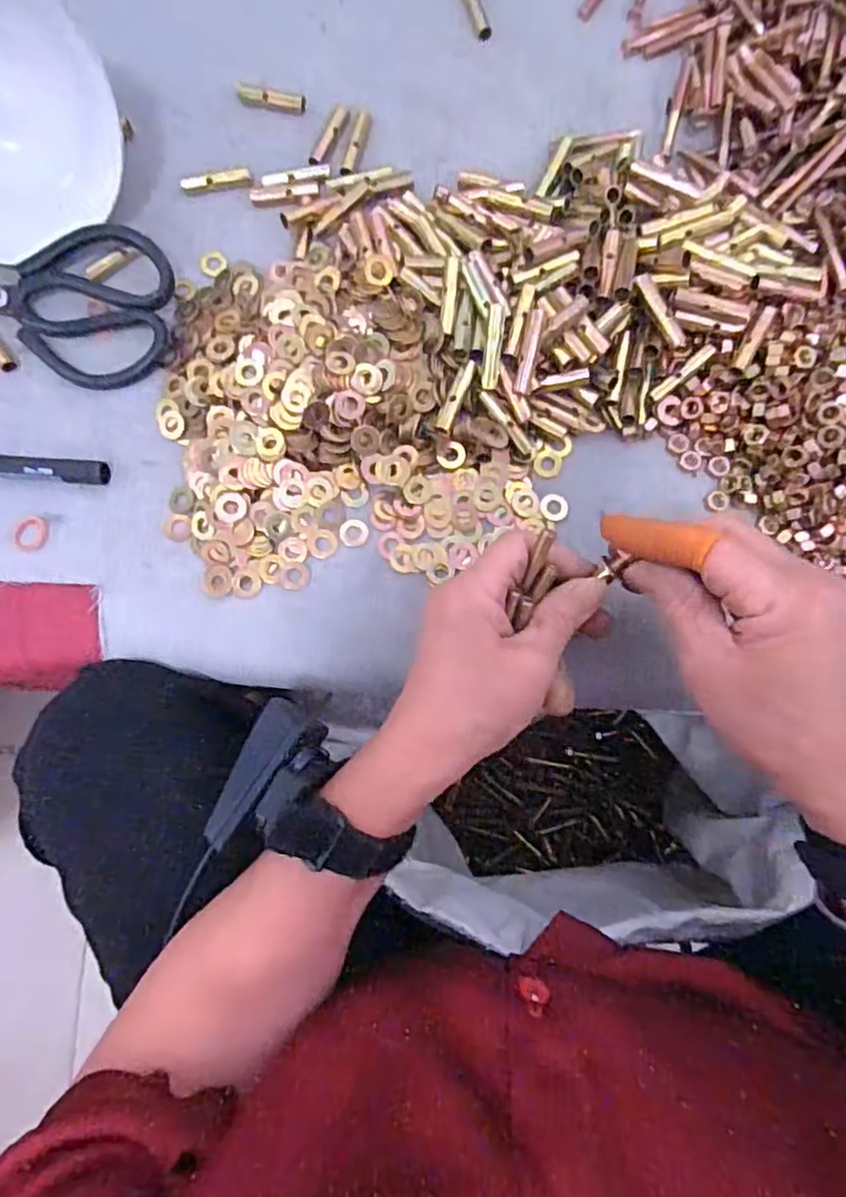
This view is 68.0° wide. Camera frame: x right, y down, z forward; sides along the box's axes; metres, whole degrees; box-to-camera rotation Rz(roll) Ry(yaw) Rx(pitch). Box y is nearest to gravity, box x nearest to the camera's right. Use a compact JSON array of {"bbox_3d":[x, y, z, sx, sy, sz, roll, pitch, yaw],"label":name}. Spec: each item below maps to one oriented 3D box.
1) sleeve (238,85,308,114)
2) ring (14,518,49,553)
[{"bbox_3d":[-0.098,-0.324,0.406,0.045,0.009,0.010,15,83,4],"label":"sleeve"},{"bbox_3d":[-0.230,-0.038,0.367,0.017,0.004,0.021,31,84,6],"label":"ring"}]

